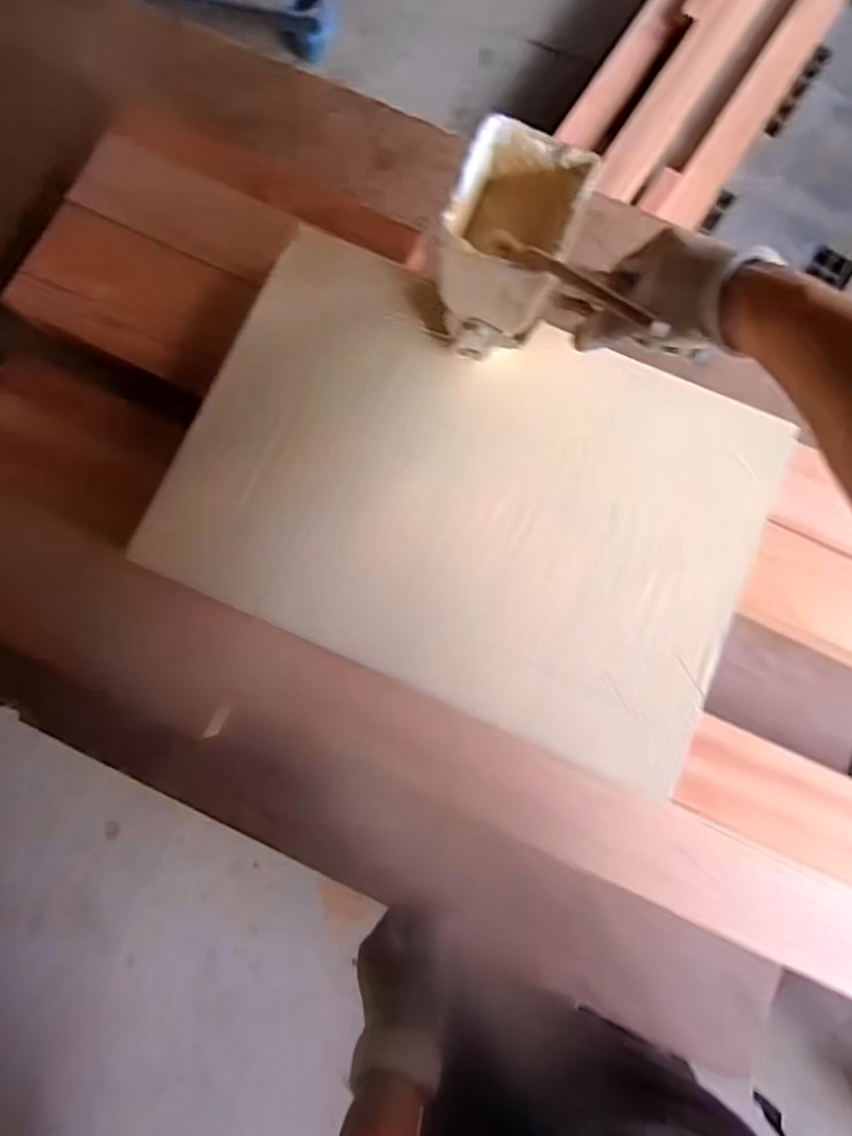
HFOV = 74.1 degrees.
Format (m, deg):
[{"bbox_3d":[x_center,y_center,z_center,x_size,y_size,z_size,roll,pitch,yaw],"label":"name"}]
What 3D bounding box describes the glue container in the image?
[{"bbox_3d":[0.067,-0.255,0.466,0.086,0.131,0.107,24,82,3],"label":"glue container"}]

